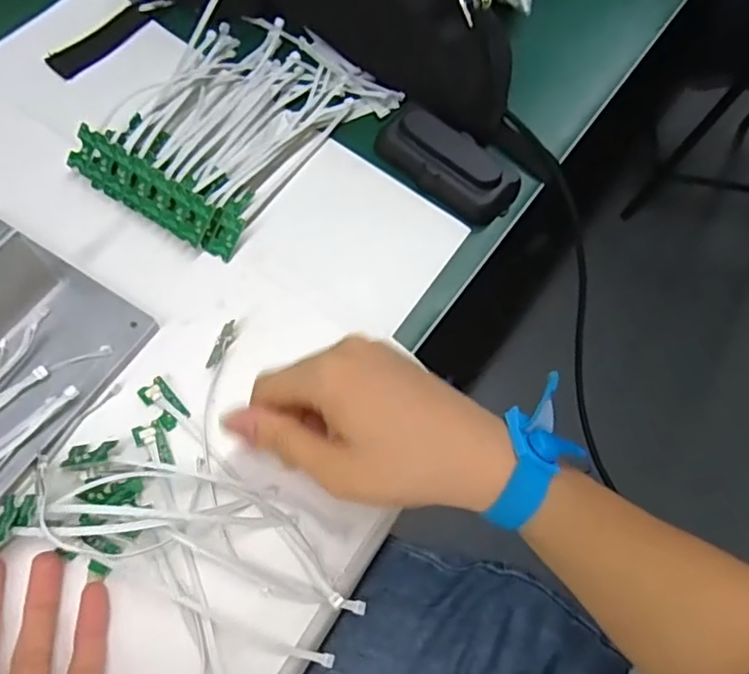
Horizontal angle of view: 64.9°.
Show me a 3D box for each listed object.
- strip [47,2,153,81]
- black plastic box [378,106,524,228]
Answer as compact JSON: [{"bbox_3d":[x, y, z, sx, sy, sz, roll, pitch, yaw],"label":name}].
[{"bbox_3d":[-0.210,-0.229,0.455,0.087,0.007,0.022,-44,92,-17],"label":"strip"},{"bbox_3d":[0.055,-0.130,0.430,0.103,0.035,0.053,37,66,10],"label":"black plastic box"}]

